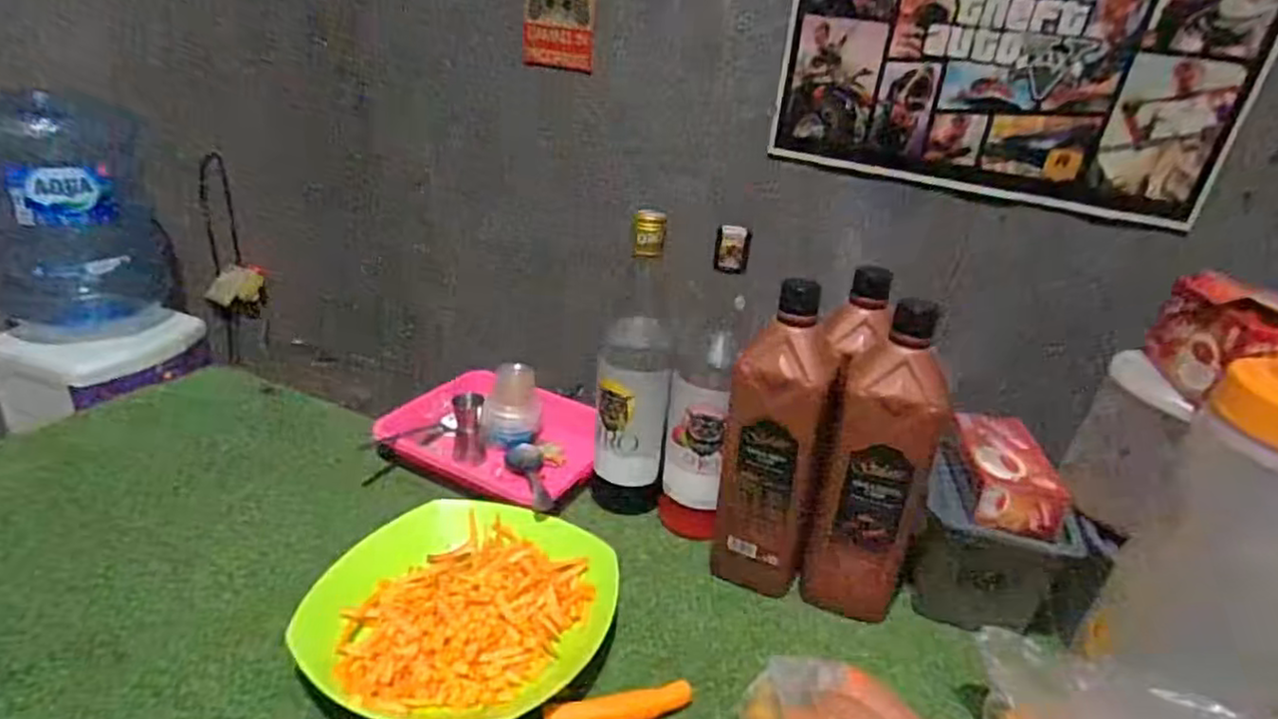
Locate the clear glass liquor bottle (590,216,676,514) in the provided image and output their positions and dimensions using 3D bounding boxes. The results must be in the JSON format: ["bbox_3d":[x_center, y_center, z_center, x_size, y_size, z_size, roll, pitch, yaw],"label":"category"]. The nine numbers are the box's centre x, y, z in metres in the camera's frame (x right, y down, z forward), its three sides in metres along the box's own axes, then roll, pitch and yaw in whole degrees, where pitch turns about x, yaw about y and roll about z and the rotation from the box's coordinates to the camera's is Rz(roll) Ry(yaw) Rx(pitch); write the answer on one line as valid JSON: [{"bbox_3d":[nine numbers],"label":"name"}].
[{"bbox_3d":[-0.003,0.013,0.641,0.067,0.274,0.061,5,26,-2],"label":"clear glass liquor bottle"}]

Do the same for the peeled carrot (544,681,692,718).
[{"bbox_3d":[-0.013,0.235,0.467,0.101,0.017,0.016,-4,28,-20],"label":"peeled carrot"}]

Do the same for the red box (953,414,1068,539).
[{"bbox_3d":[0.298,0.085,0.569,0.062,0.039,0.127,10,26,7],"label":"red box"}]

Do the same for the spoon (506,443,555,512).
[{"bbox_3d":[-0.108,0.116,0.684,0.038,0.024,0.152,-1,9,-14],"label":"spoon"}]

